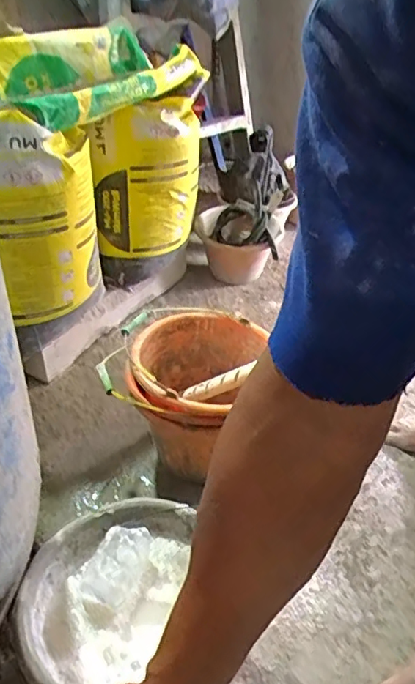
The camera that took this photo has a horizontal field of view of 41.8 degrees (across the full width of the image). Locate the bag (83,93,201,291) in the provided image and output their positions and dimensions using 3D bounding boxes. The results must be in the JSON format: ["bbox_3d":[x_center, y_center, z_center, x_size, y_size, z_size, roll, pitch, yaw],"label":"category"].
[{"bbox_3d":[-0.155,-0.377,1.375,0.185,0.418,0.256,16,40,16],"label":"bag"}]

